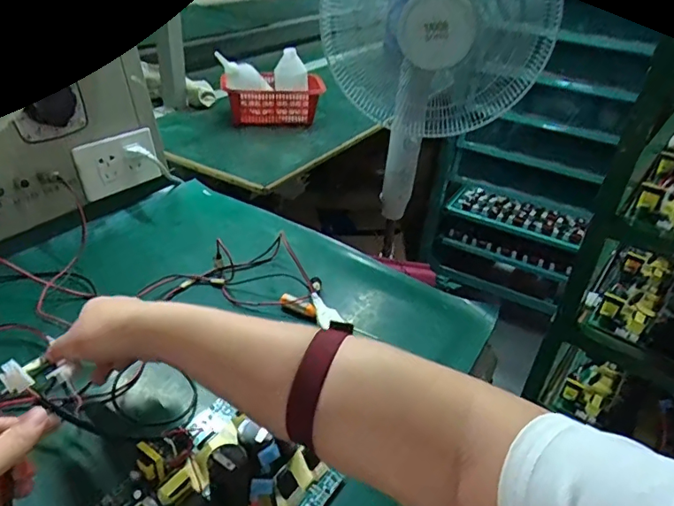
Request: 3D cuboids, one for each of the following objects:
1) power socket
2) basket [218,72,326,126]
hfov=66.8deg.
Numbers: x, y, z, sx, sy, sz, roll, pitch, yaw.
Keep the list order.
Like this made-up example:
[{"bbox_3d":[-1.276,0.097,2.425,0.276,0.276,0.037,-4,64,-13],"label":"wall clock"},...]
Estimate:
[{"bbox_3d":[-0.303,-0.127,0.718,0.013,0.074,0.118,8,29,36],"label":"power socket"},{"bbox_3d":[-0.138,-0.328,1.123,0.215,0.107,0.074,-5,35,-15],"label":"basket"}]

